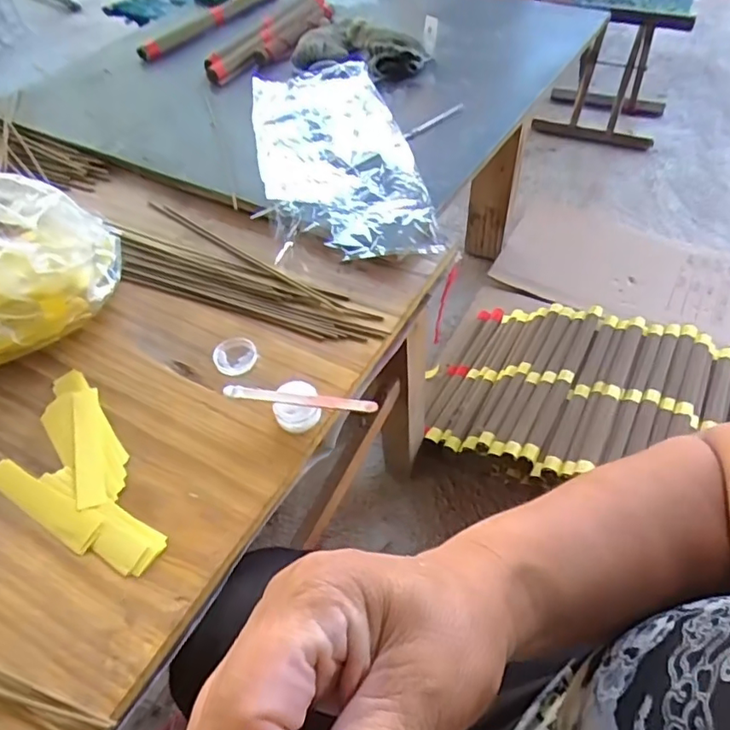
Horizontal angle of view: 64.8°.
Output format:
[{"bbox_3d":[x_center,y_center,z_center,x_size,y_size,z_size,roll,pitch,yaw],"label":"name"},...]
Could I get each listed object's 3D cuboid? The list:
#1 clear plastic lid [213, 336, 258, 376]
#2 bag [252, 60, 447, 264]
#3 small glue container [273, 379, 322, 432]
[{"bbox_3d":[-0.116,-0.010,0.519,0.037,0.008,0.044,2,50,3],"label":"clear plastic lid"},{"bbox_3d":[-0.039,-0.255,0.700,0.176,0.042,0.398,-10,51,-7],"label":"bag"},{"bbox_3d":[-0.053,0.035,0.467,0.038,0.027,0.035,-1,50,1],"label":"small glue container"}]

